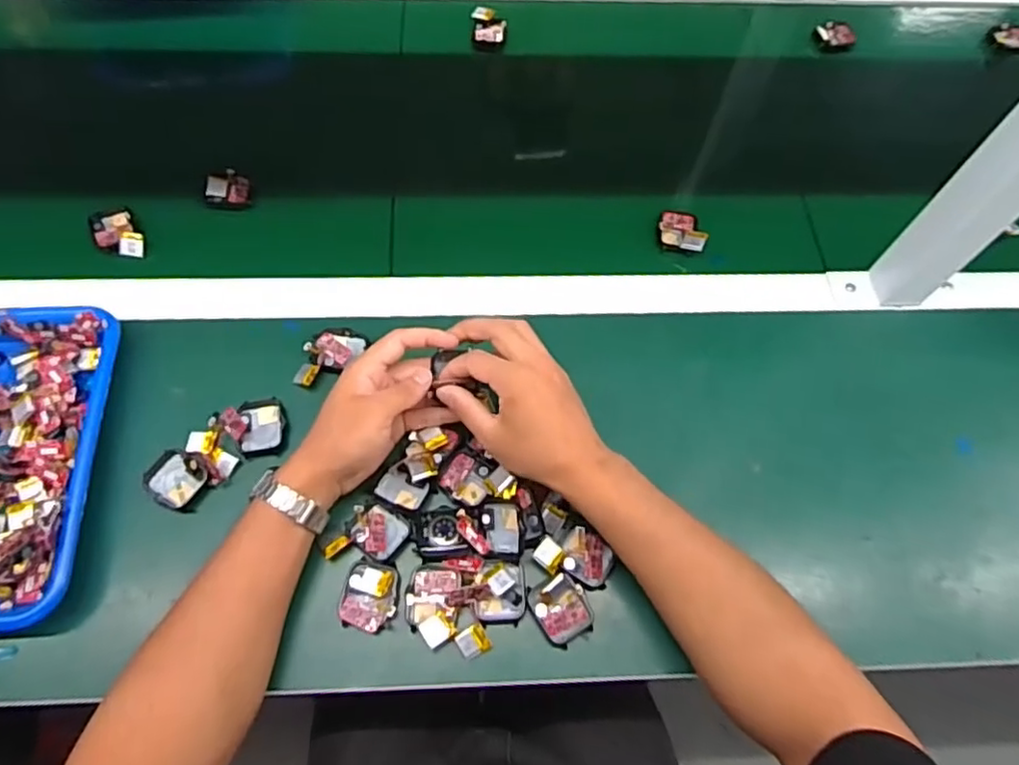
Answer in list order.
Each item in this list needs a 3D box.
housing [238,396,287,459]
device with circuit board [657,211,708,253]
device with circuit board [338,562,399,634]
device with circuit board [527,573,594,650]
[{"bbox_3d":[-0.197,0.037,0.531,0.036,0.014,0.046,-9,65,-6],"label":"housing"},{"bbox_3d":[0.166,-0.145,0.627,0.044,0.015,0.045,12,65,4],"label":"device with circuit board"},{"bbox_3d":[-0.101,0.155,0.474,0.038,0.010,0.049,8,65,2],"label":"device with circuit board"},{"bbox_3d":[0.038,0.164,0.475,0.037,0.019,0.045,-25,68,-13],"label":"device with circuit board"}]

